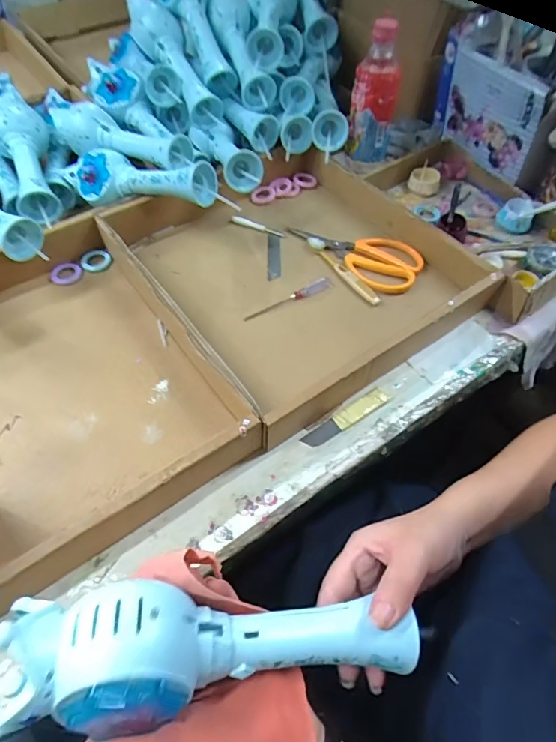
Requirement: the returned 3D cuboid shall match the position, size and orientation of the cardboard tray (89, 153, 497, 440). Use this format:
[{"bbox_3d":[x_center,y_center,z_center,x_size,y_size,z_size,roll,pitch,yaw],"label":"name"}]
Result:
[{"bbox_3d":[0.025,-0.142,0.557,0.361,0.059,0.363,-30,63,-21],"label":"cardboard tray"}]

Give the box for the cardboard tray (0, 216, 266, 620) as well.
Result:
[{"bbox_3d":[-0.261,0.012,0.439,0.342,0.065,0.374,-30,63,-21],"label":"cardboard tray"}]

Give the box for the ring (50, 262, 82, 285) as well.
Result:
[{"bbox_3d":[-0.271,-0.125,0.565,0.037,0.006,0.037,2,56,-3],"label":"ring"}]

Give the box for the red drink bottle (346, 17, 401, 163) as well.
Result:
[{"bbox_3d":[0.136,-0.379,0.621,0.062,0.172,0.053,12,57,4],"label":"red drink bottle"}]

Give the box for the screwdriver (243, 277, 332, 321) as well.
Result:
[{"bbox_3d":[0.014,-0.089,0.544,0.122,0.009,0.016,-28,63,-21],"label":"screwdriver"}]

